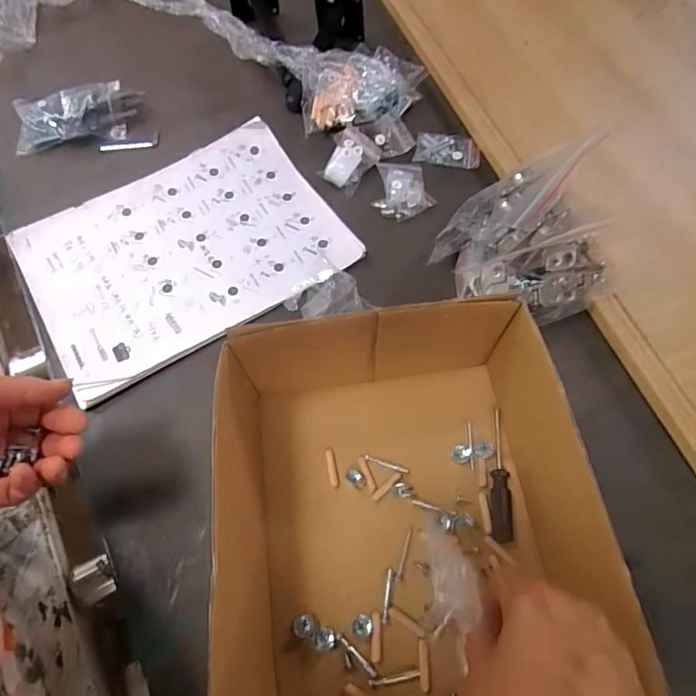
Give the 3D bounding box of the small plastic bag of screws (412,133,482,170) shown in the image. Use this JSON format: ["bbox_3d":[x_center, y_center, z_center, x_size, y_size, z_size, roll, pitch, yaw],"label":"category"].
[{"bbox_3d":[0.107,-0.210,0.526,0.069,0.011,0.045,13,66,6],"label":"small plastic bag of screws"}]

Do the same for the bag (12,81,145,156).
[{"bbox_3d":[-0.294,-0.252,0.533,0.127,0.034,0.054,-12,66,-6],"label":"bag"}]

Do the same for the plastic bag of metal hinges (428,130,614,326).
[{"bbox_3d":[0.153,-0.095,0.397,0.147,0.125,0.079,29,68,12],"label":"plastic bag of metal hinges"}]

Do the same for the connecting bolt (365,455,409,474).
[{"bbox_3d":[0.030,0.090,0.381,0.035,0.004,0.005,16,67,9],"label":"connecting bolt"}]

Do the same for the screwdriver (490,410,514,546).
[{"bbox_3d":[0.114,0.094,0.369,0.014,0.012,0.098,4,65,2],"label":"screwdriver"}]

